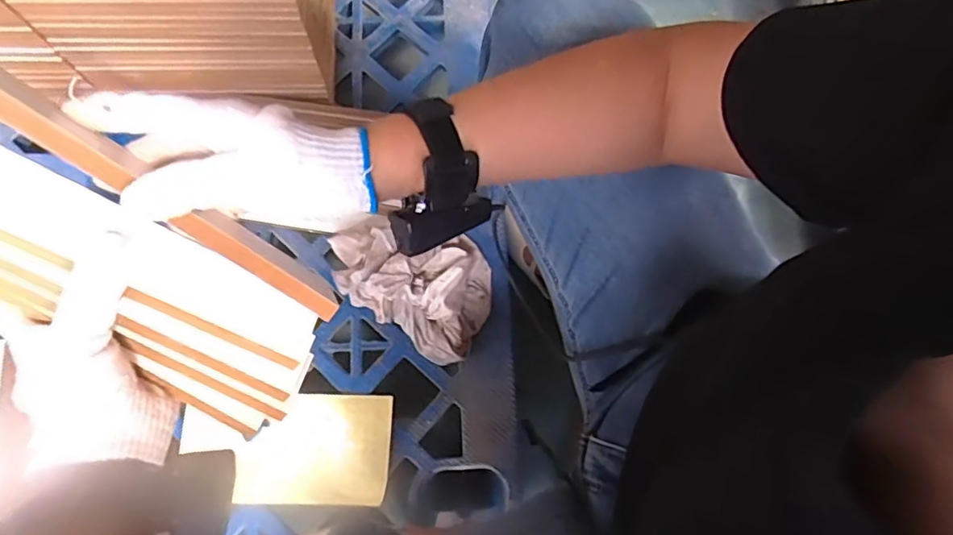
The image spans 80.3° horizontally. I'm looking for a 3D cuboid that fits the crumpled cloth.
[{"bbox_3d":[-0.082,0.026,0.682,0.192,0.083,0.142,12,76,2],"label":"crumpled cloth"}]

